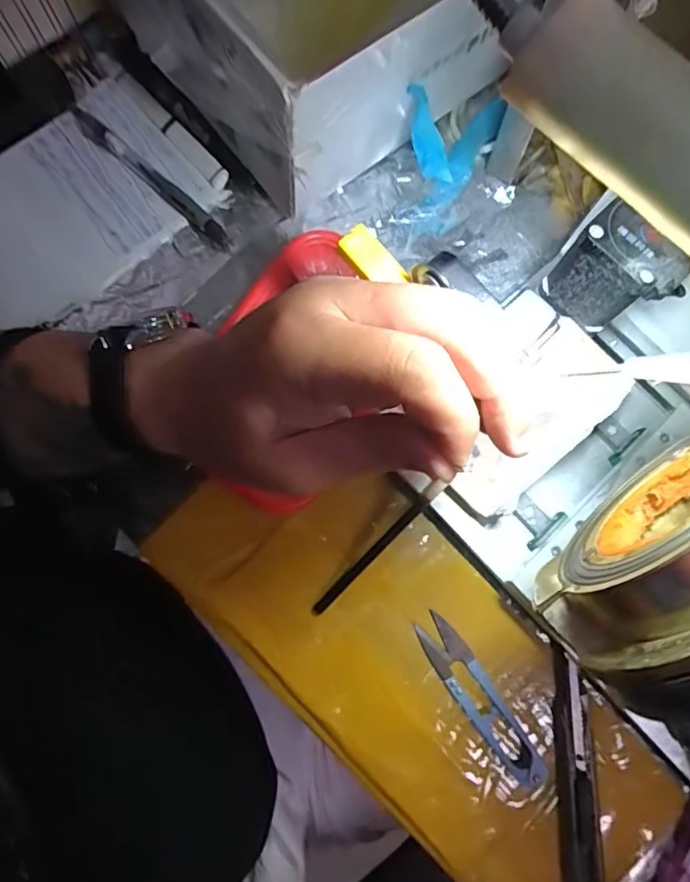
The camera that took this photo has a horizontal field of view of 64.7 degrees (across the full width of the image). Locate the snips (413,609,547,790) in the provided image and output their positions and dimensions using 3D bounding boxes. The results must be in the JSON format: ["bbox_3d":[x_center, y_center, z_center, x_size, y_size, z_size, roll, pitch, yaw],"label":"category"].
[{"bbox_3d":[0.075,0.144,0.303,0.022,0.008,0.101,-32,81,-7],"label":"snips"}]

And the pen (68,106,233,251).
[{"bbox_3d":[-0.129,-0.175,0.360,0.141,0.009,0.012,41,81,6],"label":"pen"}]

